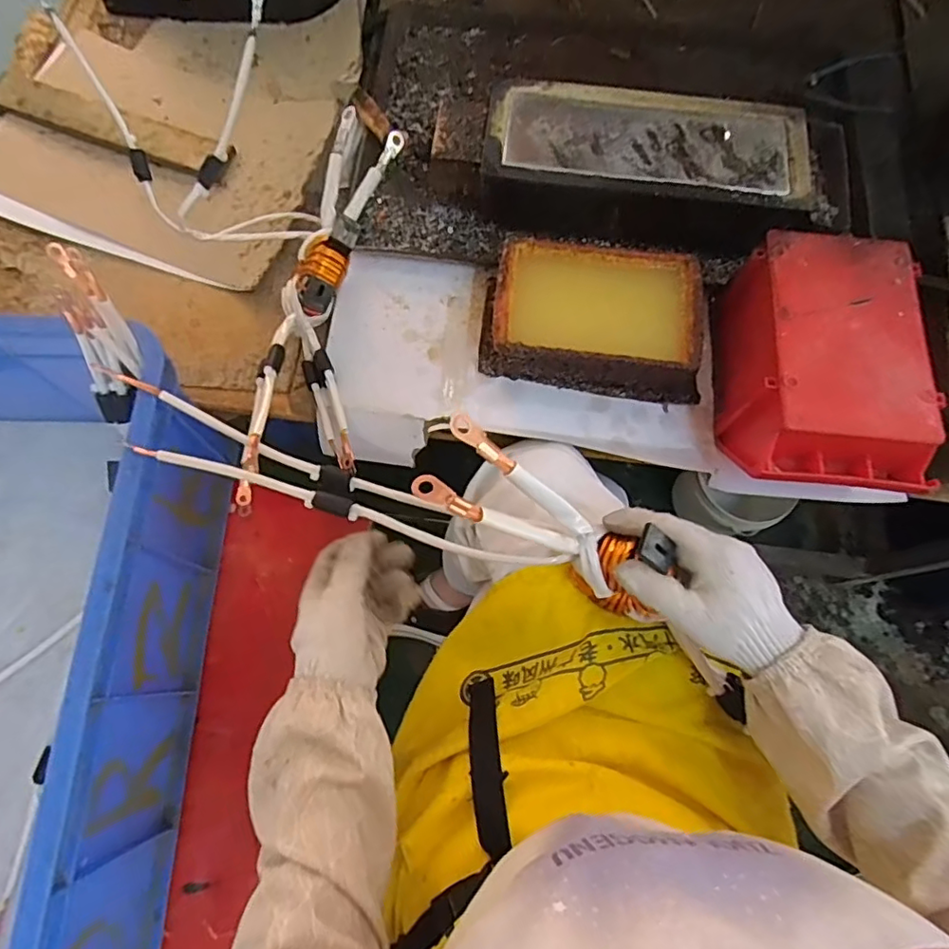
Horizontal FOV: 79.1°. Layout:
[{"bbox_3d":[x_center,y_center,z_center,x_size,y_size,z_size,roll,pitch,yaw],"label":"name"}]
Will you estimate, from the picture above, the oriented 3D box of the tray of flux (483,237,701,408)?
[{"bbox_3d":[0.121,-0.157,0.587,0.216,0.067,0.134,7,72,1],"label":"tray of flux"}]

